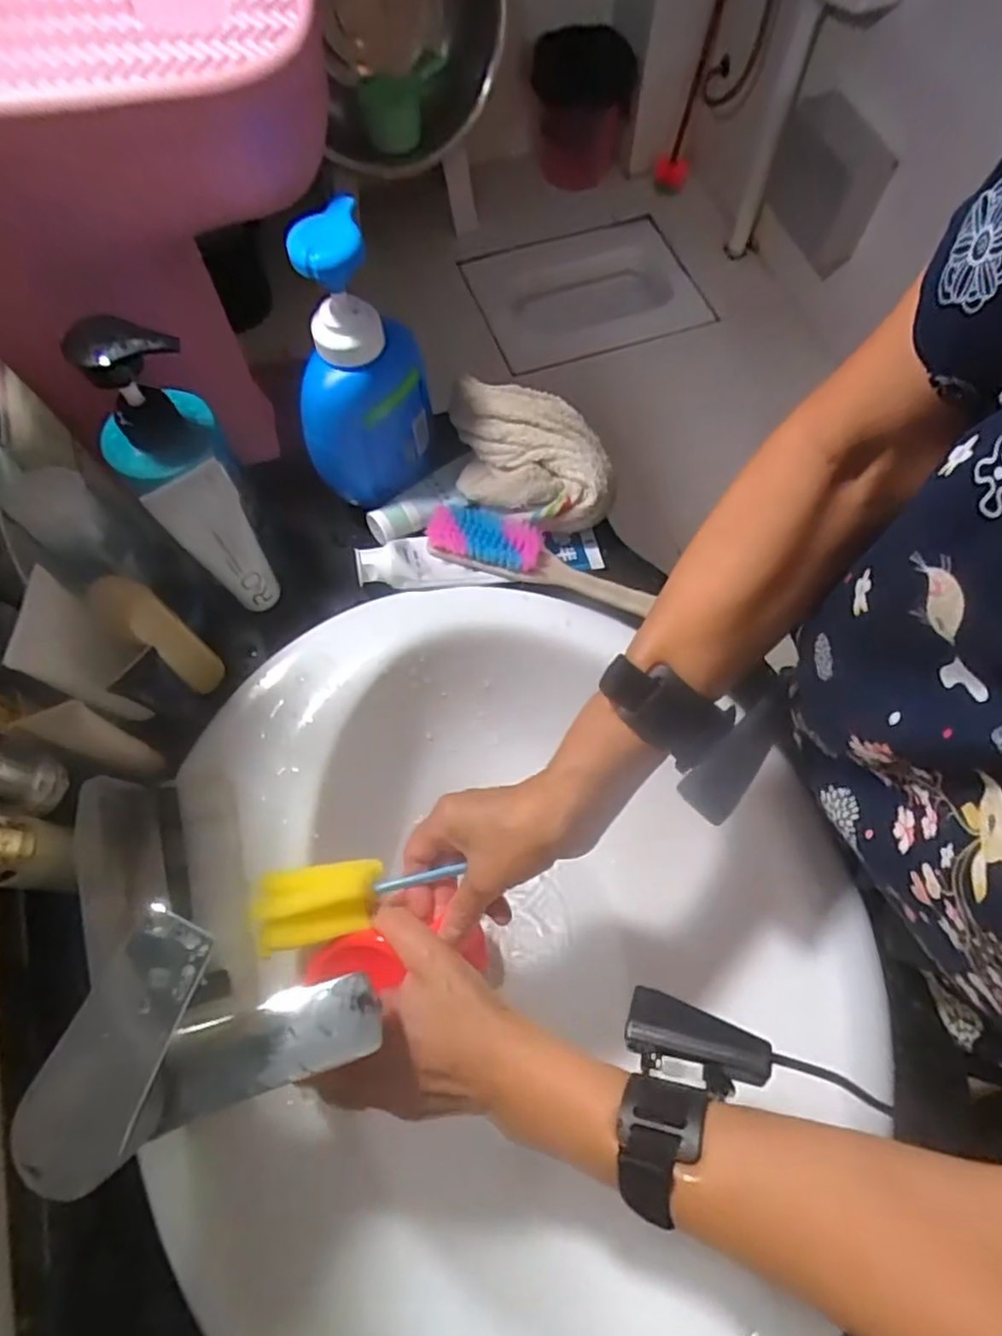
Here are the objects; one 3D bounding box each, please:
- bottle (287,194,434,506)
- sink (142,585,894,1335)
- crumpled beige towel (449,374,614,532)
[{"bbox_3d":[-0.098,-0.208,0.488,0.064,0.206,0.099,17,68,8],"label":"bottle"},{"bbox_3d":[0.011,0.205,0.500,0.434,0.146,0.527,-8,67,-3],"label":"sink"},{"bbox_3d":[0.026,-0.166,0.546,0.123,0.074,0.104,-4,67,-1],"label":"crumpled beige towel"}]

